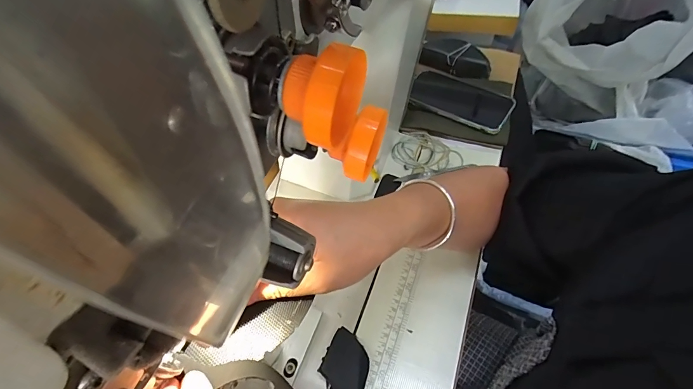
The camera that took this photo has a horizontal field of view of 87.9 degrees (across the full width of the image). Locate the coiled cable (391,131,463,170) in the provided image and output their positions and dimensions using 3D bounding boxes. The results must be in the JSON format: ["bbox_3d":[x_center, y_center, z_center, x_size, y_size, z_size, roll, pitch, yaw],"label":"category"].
[{"bbox_3d":[0.121,-0.064,0.538,0.101,0.007,0.067,9,55,14],"label":"coiled cable"}]

